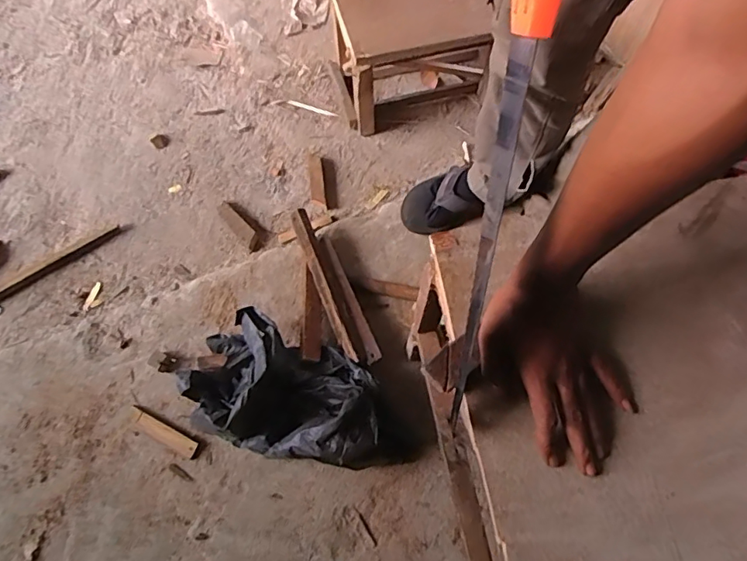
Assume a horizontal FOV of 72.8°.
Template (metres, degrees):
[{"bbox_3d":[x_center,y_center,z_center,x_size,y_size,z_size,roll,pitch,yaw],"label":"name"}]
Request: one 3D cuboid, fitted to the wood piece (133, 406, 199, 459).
[{"bbox_3d":[-0.350,0.253,0.843,0.125,0.015,0.030,26,71,8],"label":"wood piece"}]

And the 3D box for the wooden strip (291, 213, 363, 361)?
[{"bbox_3d":[-0.086,0.003,0.908,0.034,0.021,0.306,-20,72,-9],"label":"wooden strip"}]

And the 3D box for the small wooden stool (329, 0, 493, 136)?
[{"bbox_3d":[0.078,-0.487,1.054,0.307,0.239,0.227,-16,71,-7],"label":"small wooden stool"}]

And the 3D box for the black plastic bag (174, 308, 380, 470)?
[{"bbox_3d":[-0.139,0.189,0.825,0.339,0.112,0.200,24,71,7],"label":"black plastic bag"}]

